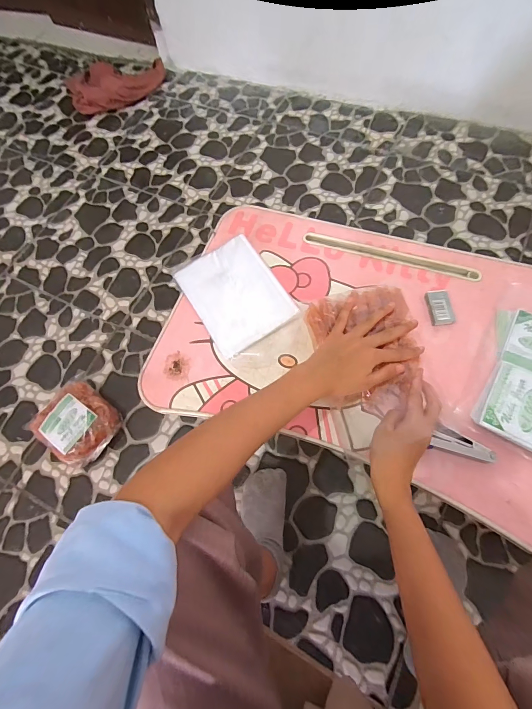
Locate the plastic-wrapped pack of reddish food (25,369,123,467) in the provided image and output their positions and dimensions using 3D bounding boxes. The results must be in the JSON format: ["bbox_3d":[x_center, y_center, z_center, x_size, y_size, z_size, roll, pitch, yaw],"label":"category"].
[{"bbox_3d":[-0.398,0.142,0.722,0.165,0.072,0.150,31,74,15],"label":"plastic-wrapped pack of reddish food"}]

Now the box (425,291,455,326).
[{"bbox_3d":[0.259,-0.070,0.500,0.033,0.007,0.055,-6,68,2],"label":"box"}]

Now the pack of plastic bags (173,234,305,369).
[{"bbox_3d":[-0.044,-0.093,0.531,0.136,0.022,0.212,-32,69,-9],"label":"pack of plastic bags"}]

